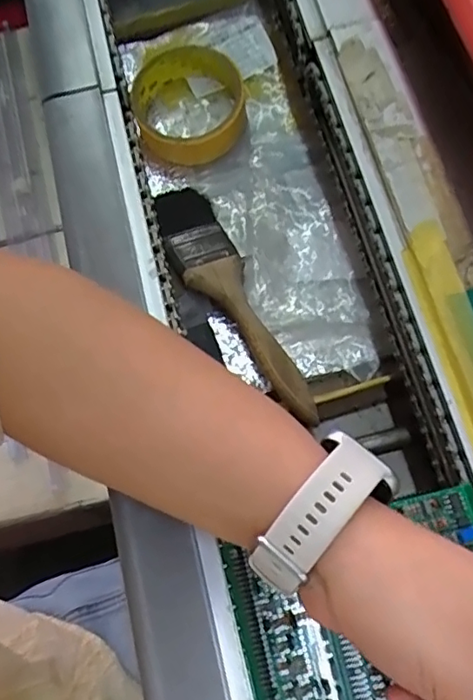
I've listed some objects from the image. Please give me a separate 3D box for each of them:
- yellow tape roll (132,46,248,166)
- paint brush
[{"bbox_3d":[-0.036,-0.193,0.438,0.086,0.033,0.084,-1,74,3],"label":"yellow tape roll"},{"bbox_3d":[-0.006,-0.034,0.389,0.046,0.031,0.199,-25,74,-4],"label":"paint brush"}]

